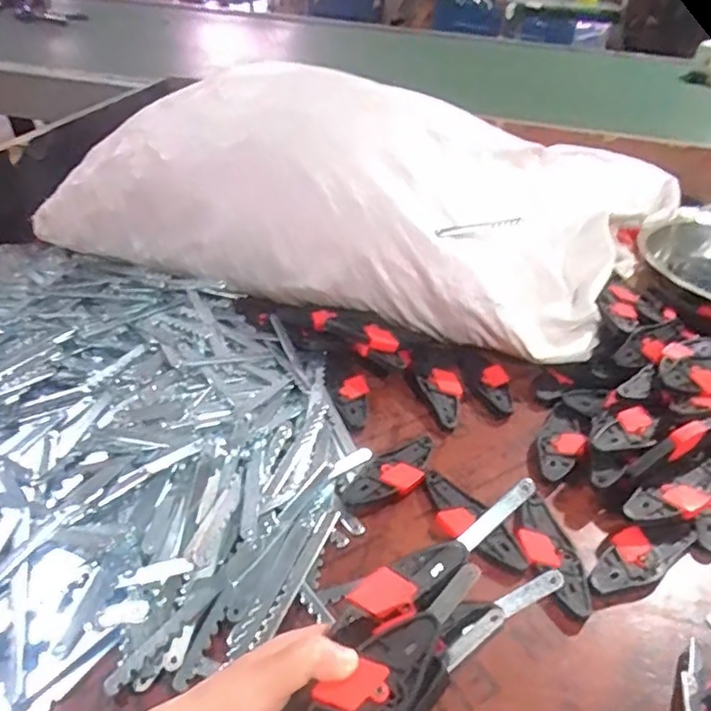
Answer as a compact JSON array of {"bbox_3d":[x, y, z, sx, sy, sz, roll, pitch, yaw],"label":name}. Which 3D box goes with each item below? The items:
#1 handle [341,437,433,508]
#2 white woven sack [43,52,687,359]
[{"bbox_3d":[0.037,0.116,0.582,0.116,0.014,0.046,-22,45,-32],"label":"handle"},{"bbox_3d":[0.038,-0.216,0.767,0.756,0.218,0.345,10,37,7],"label":"white woven sack"}]

